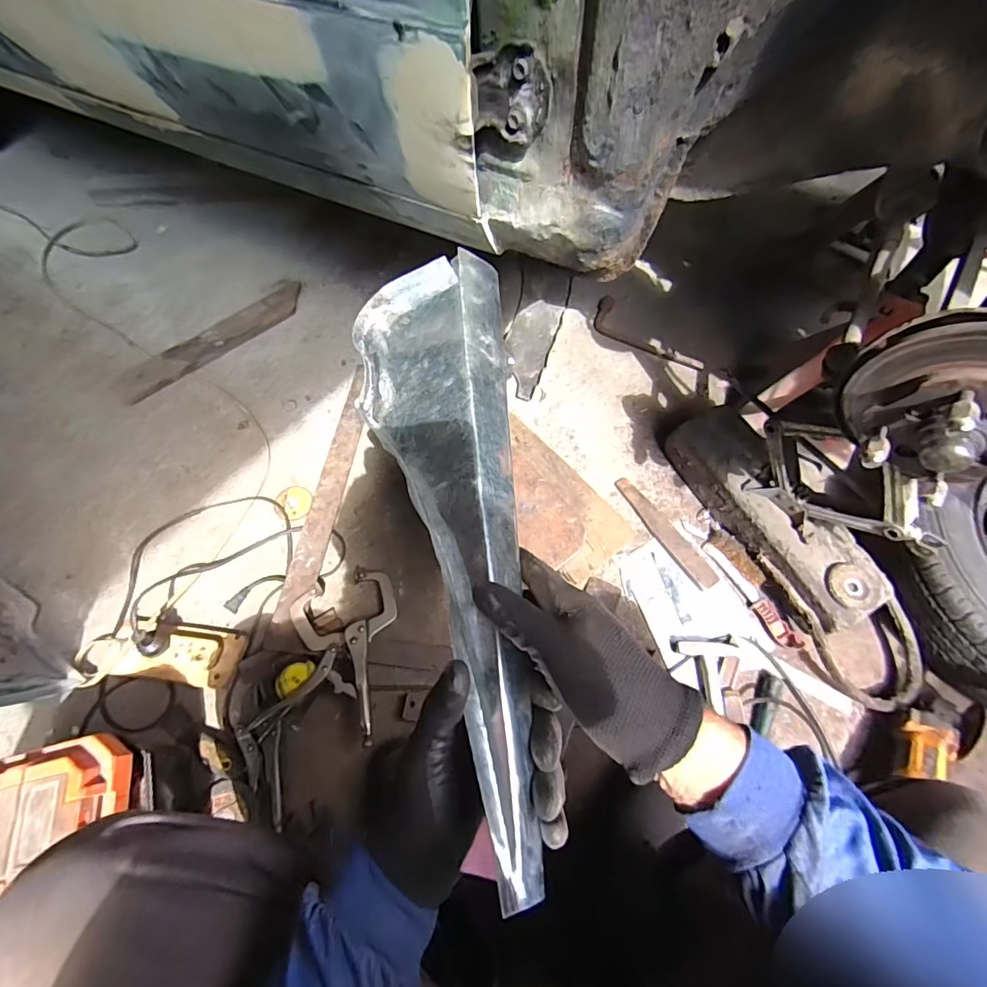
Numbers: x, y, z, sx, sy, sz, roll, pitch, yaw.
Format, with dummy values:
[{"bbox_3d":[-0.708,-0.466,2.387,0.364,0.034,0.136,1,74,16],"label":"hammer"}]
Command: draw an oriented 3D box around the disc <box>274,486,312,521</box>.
[{"bbox_3d":[-0.368,0.019,0.880,0.065,0.008,0.061,1,63,-3],"label":"disc"}]

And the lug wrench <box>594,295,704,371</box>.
[{"bbox_3d":[0.359,-0.367,1.099,0.280,0.025,0.087,30,65,12],"label":"lug wrench"}]

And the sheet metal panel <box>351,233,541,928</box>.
[{"bbox_3d":[-0.030,-0.003,0.403,0.144,0.051,0.535,-8,61,-7],"label":"sheet metal panel"}]

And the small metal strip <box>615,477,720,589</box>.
[{"bbox_3d":[0.318,0.068,0.887,0.046,0.009,0.248,-30,68,-17],"label":"small metal strip"}]

